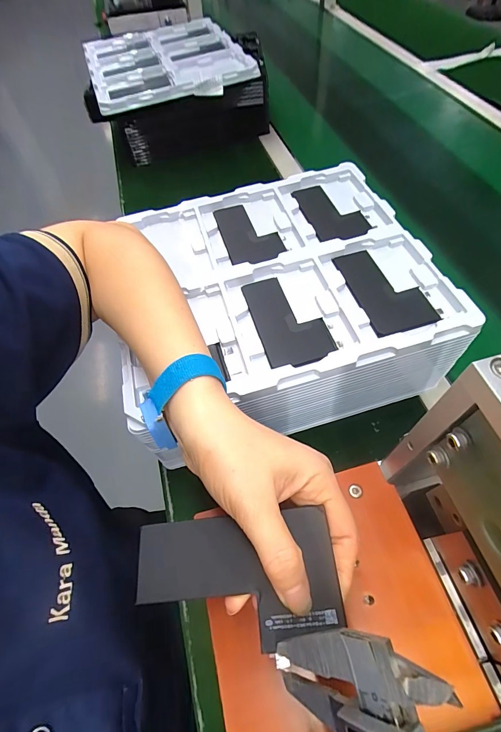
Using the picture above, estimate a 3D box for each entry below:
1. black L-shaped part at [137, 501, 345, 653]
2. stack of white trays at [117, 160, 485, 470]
[{"bbox_3d":[-0.009,0.111,0.181,0.105,0.007,0.058,-8,60,3],"label":"black L-shaped part"},{"bbox_3d":[0.036,-0.078,0.395,0.297,0.120,0.275,-18,59,-6],"label":"stack of white trays"}]

